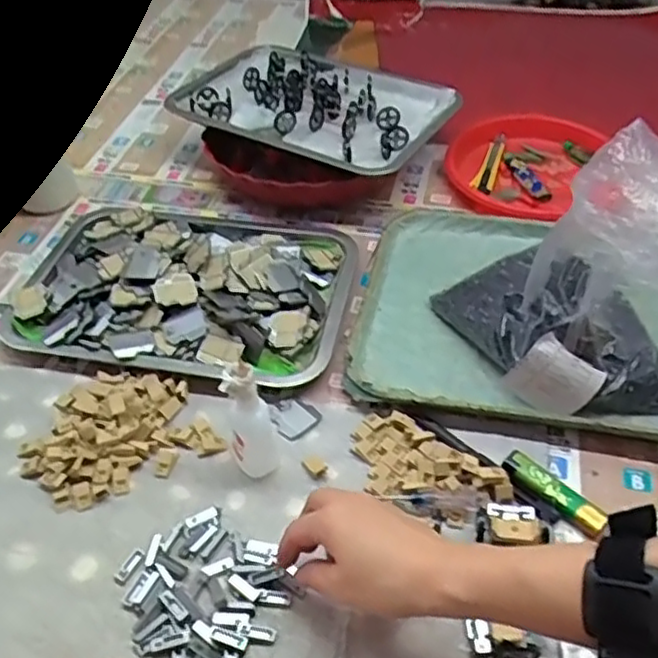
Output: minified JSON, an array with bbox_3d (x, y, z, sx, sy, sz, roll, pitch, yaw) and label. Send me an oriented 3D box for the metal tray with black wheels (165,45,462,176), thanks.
[{"bbox_3d":[-0.012,-0.269,0.803,0.302,0.029,0.212,21,51,26],"label":"metal tray with black wheels"}]

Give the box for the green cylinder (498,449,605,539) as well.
[{"bbox_3d":[0.161,0.118,0.486,0.021,0.013,0.079,-32,51,-25],"label":"green cylinder"}]

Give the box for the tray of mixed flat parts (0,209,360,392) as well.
[{"bbox_3d":[-0.139,-0.052,0.655,0.317,0.043,0.229,7,46,11],"label":"tray of mixed flat parts"}]

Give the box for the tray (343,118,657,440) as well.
[{"bbox_3d":[0.199,-0.076,0.550,0.334,0.185,0.260,8,46,11],"label":"tray"}]

